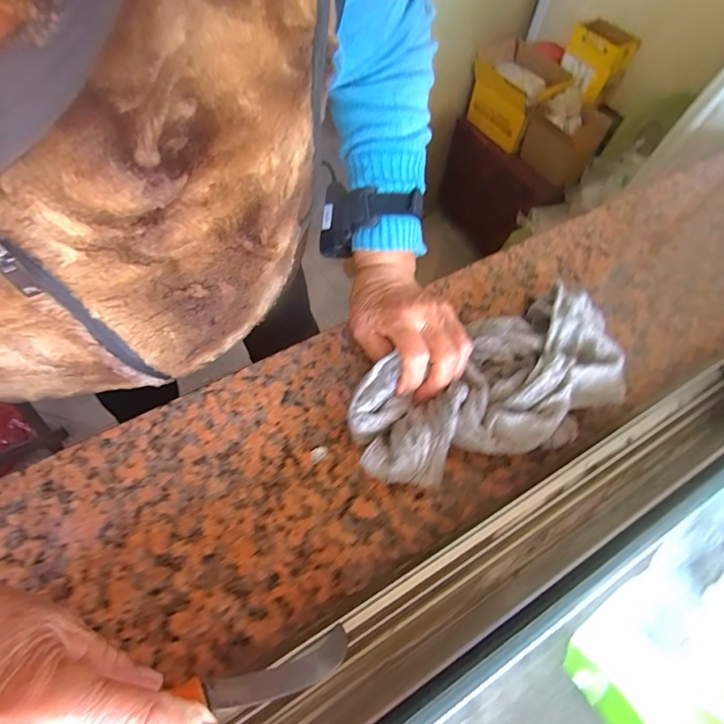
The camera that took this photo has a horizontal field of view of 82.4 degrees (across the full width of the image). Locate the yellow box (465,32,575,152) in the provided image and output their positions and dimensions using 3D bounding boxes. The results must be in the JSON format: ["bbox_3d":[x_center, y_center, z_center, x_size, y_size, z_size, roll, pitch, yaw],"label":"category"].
[{"bbox_3d":[0.436,-0.748,1.160,0.176,0.163,0.255,-32,66,-19],"label":"yellow box"}]

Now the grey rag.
[{"bbox_3d":[0.107,0.018,0.342,0.238,0.042,0.118,-25,64,-12],"label":"grey rag"}]

